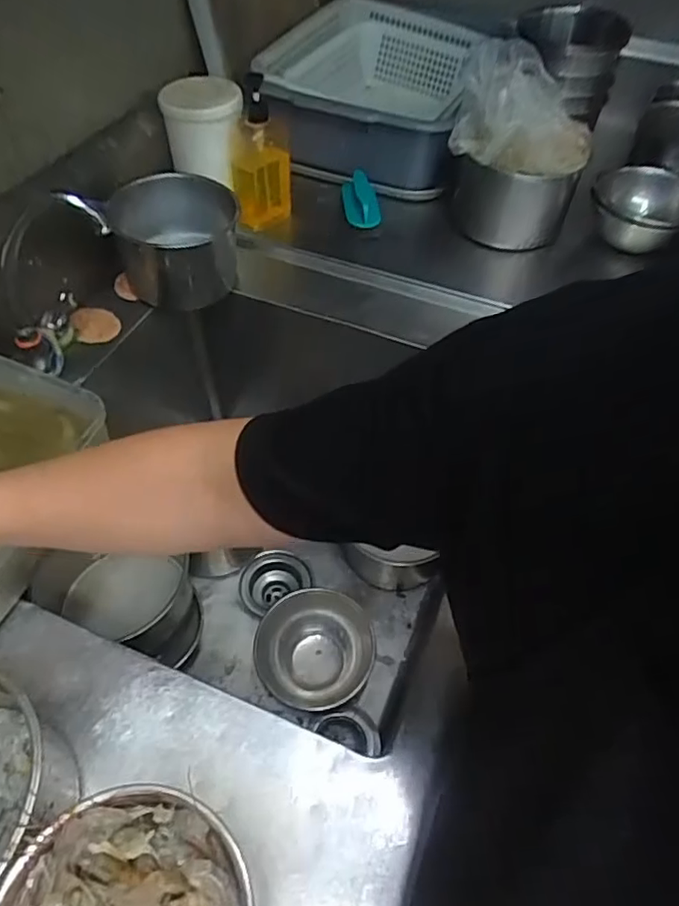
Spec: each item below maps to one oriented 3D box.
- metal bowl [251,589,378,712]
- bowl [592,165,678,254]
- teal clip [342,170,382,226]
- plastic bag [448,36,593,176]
[{"bbox_3d":[-0.038,0.296,0.865,0.161,0.081,0.148,1,52,-2],"label":"metal bowl"},{"bbox_3d":[0.467,-0.378,0.915,0.124,0.075,0.126,1,52,-2],"label":"bowl"},{"bbox_3d":[0.033,-0.406,0.943,0.053,0.037,0.107,-2,52,-5],"label":"teal clip"},{"bbox_3d":[0.261,-0.483,0.831,0.181,0.119,0.139,-5,53,-7],"label":"plastic bag"}]

